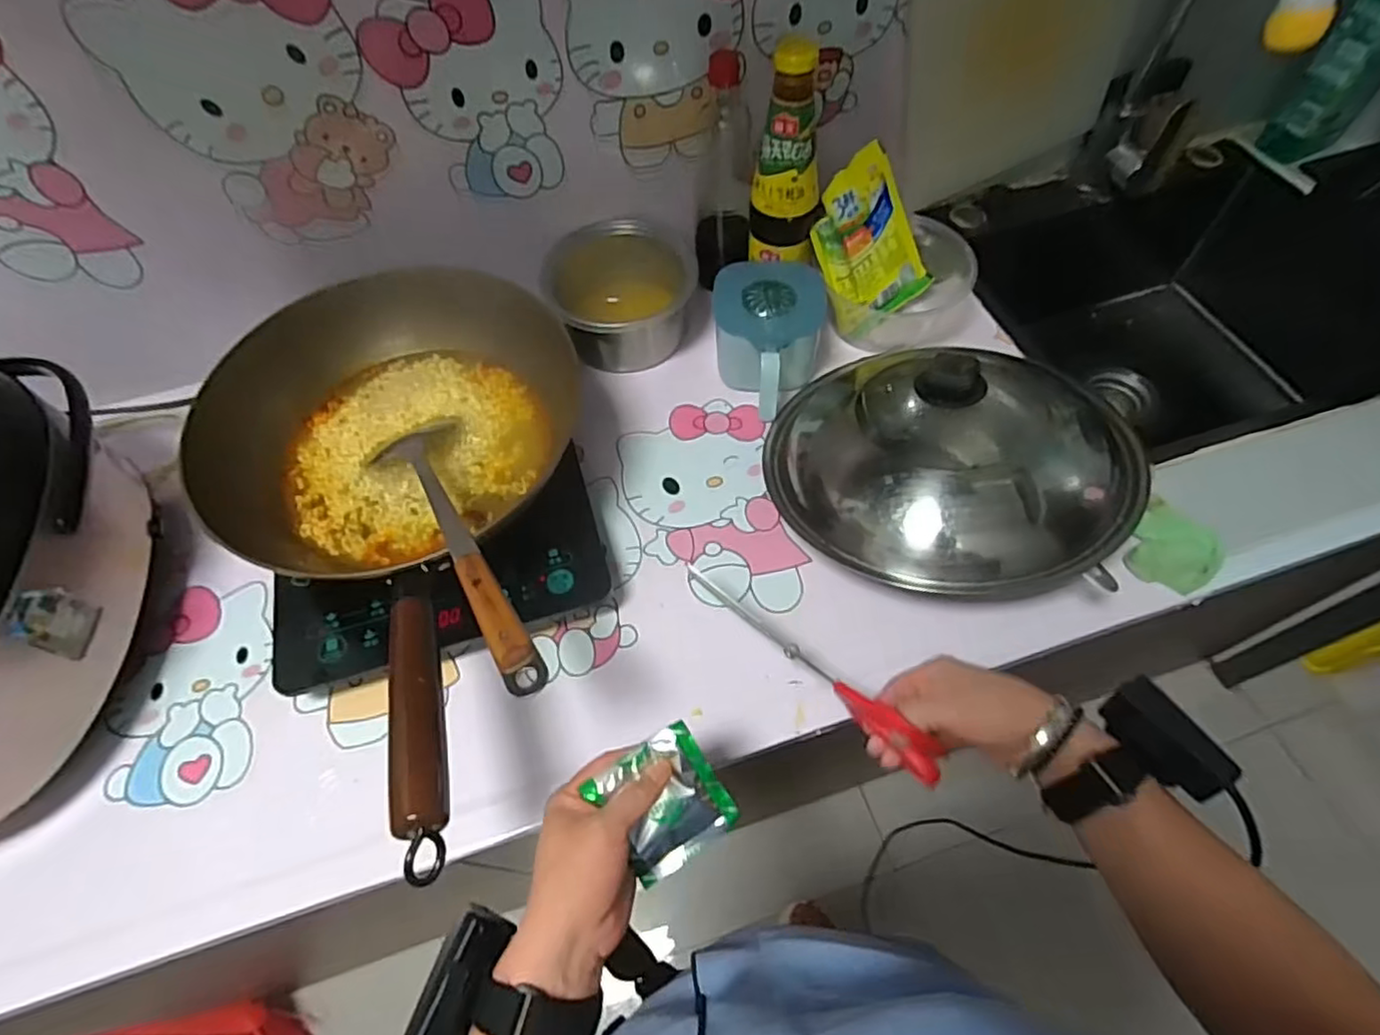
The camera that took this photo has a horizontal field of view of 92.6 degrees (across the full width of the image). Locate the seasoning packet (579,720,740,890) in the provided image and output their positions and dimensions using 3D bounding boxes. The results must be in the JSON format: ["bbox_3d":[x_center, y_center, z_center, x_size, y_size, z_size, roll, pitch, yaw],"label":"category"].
[{"bbox_3d":[-0.014,0.176,0.404,0.069,0.009,0.076,-31,94,-8],"label":"seasoning packet"}]

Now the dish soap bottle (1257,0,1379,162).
[{"bbox_3d":[0.784,-0.549,0.758,0.079,0.274,0.069,-27,62,-13],"label":"dish soap bottle"}]

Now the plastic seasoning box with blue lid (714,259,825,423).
[{"bbox_3d":[0.079,-0.186,0.680,0.108,0.075,0.147,2,60,4],"label":"plastic seasoning box with blue lid"}]

